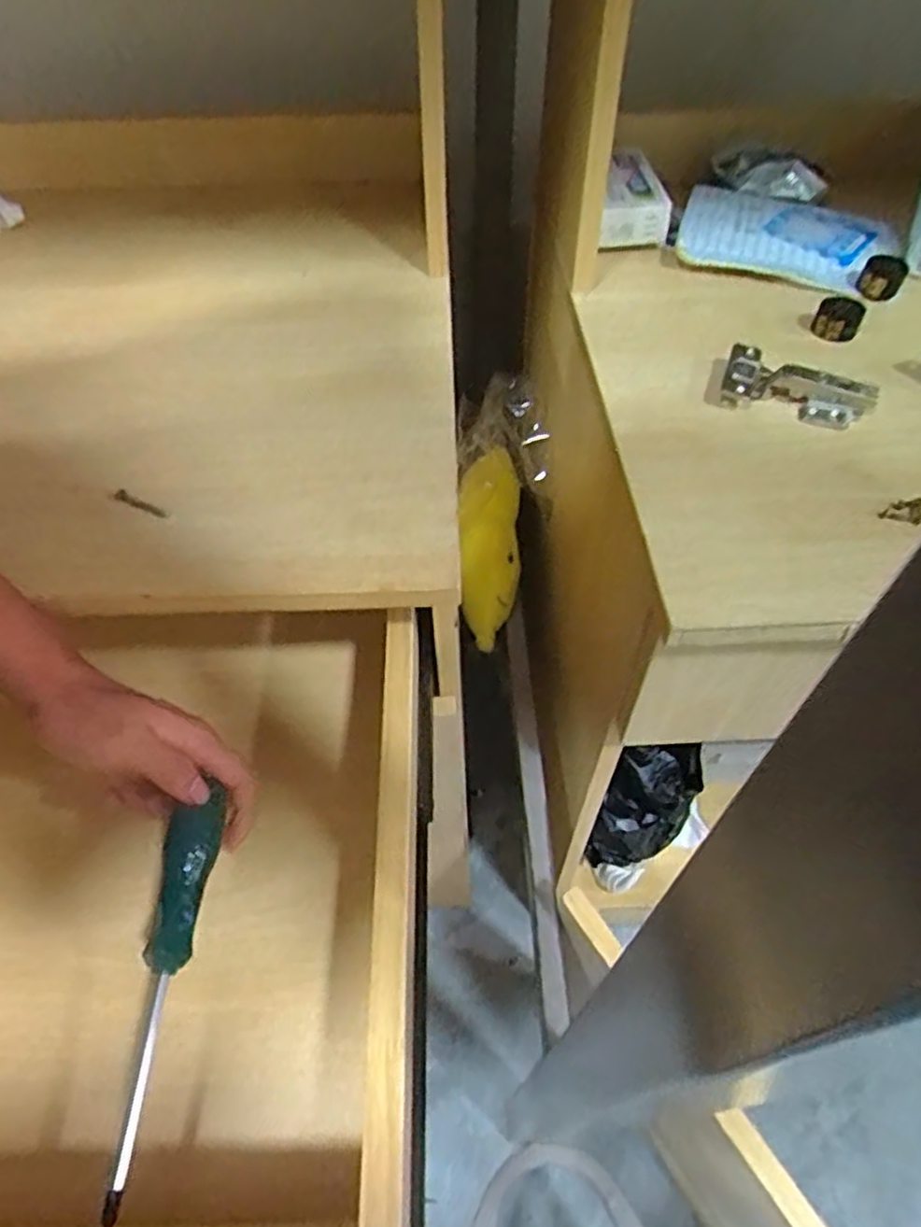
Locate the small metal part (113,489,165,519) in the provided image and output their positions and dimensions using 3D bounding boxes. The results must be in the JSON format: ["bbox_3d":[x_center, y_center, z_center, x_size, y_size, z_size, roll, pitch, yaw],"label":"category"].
[{"bbox_3d":[-0.198,-0.066,0.422,0.043,0.004,0.009,26,58,20],"label":"small metal part"}]

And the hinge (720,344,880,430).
[{"bbox_3d":[0.234,-0.159,0.476,0.099,0.027,0.055,23,57,19],"label":"hinge"}]

